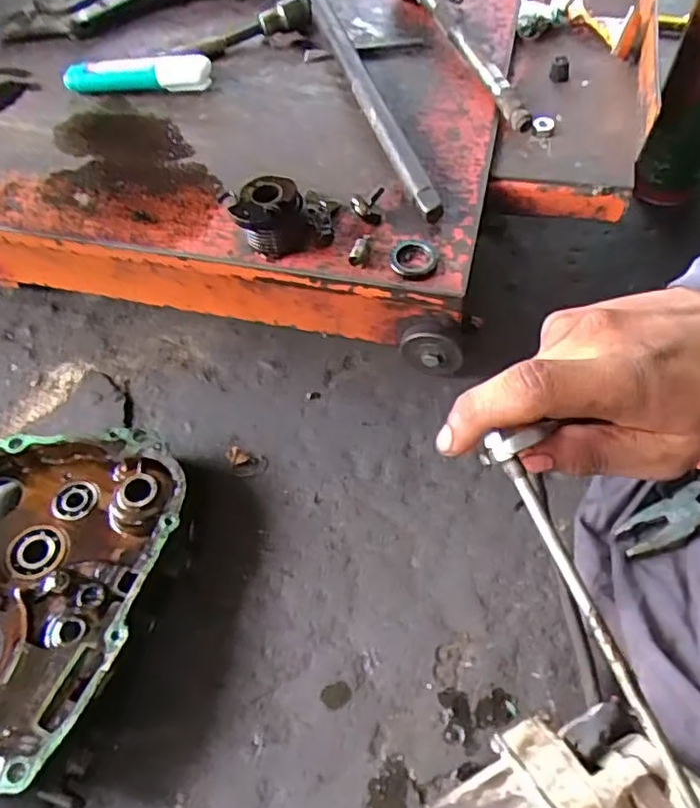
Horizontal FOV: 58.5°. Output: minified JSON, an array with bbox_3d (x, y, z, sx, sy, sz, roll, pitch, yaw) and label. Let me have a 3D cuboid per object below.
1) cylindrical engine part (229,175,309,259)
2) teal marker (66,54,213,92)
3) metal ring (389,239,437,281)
[{"bbox_3d":[-0.045,-0.105,0.356,0.039,0.034,0.033,-24,60,-10],"label":"cylindrical engine part"},{"bbox_3d":[-0.152,-0.234,0.445,0.107,0.020,0.018,2,59,5],"label":"teal marker"},{"bbox_3d":[0.036,-0.082,0.353,0.026,0.005,0.029,3,59,6],"label":"metal ring"}]

